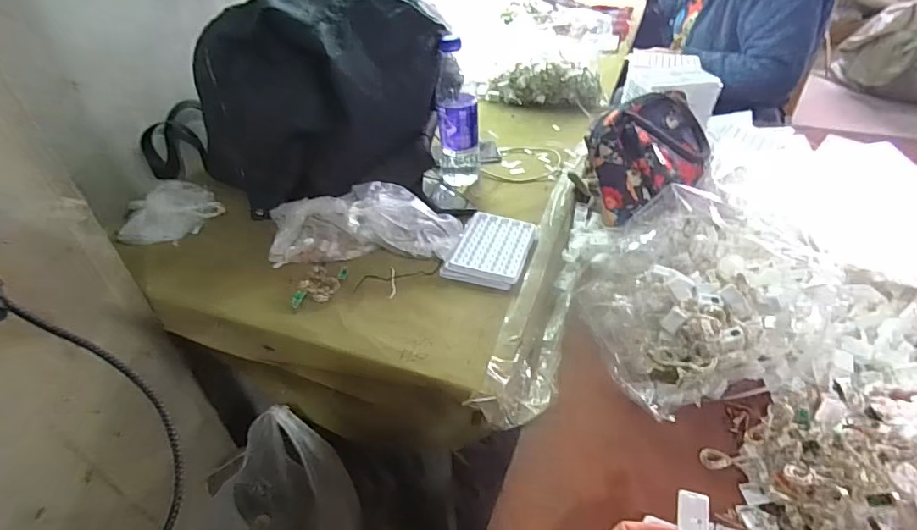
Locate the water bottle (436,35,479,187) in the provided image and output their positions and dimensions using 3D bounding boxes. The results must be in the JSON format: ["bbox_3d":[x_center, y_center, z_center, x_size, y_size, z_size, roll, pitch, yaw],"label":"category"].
[{"bbox_3d":[-0.001,-0.234,0.780,0.060,0.224,0.067,-4,39,-1],"label":"water bottle"}]

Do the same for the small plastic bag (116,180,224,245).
[{"bbox_3d":[-0.441,-0.088,0.764,0.140,0.031,0.143,-11,40,-8],"label":"small plastic bag"}]

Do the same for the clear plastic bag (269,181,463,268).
[{"bbox_3d":[-0.128,-0.056,0.667,0.261,0.078,0.101,0,39,5],"label":"clear plastic bag"}]

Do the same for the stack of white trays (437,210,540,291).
[{"bbox_3d":[0.047,-0.023,0.667,0.096,0.020,0.129,11,41,17],"label":"stack of white trays"}]

